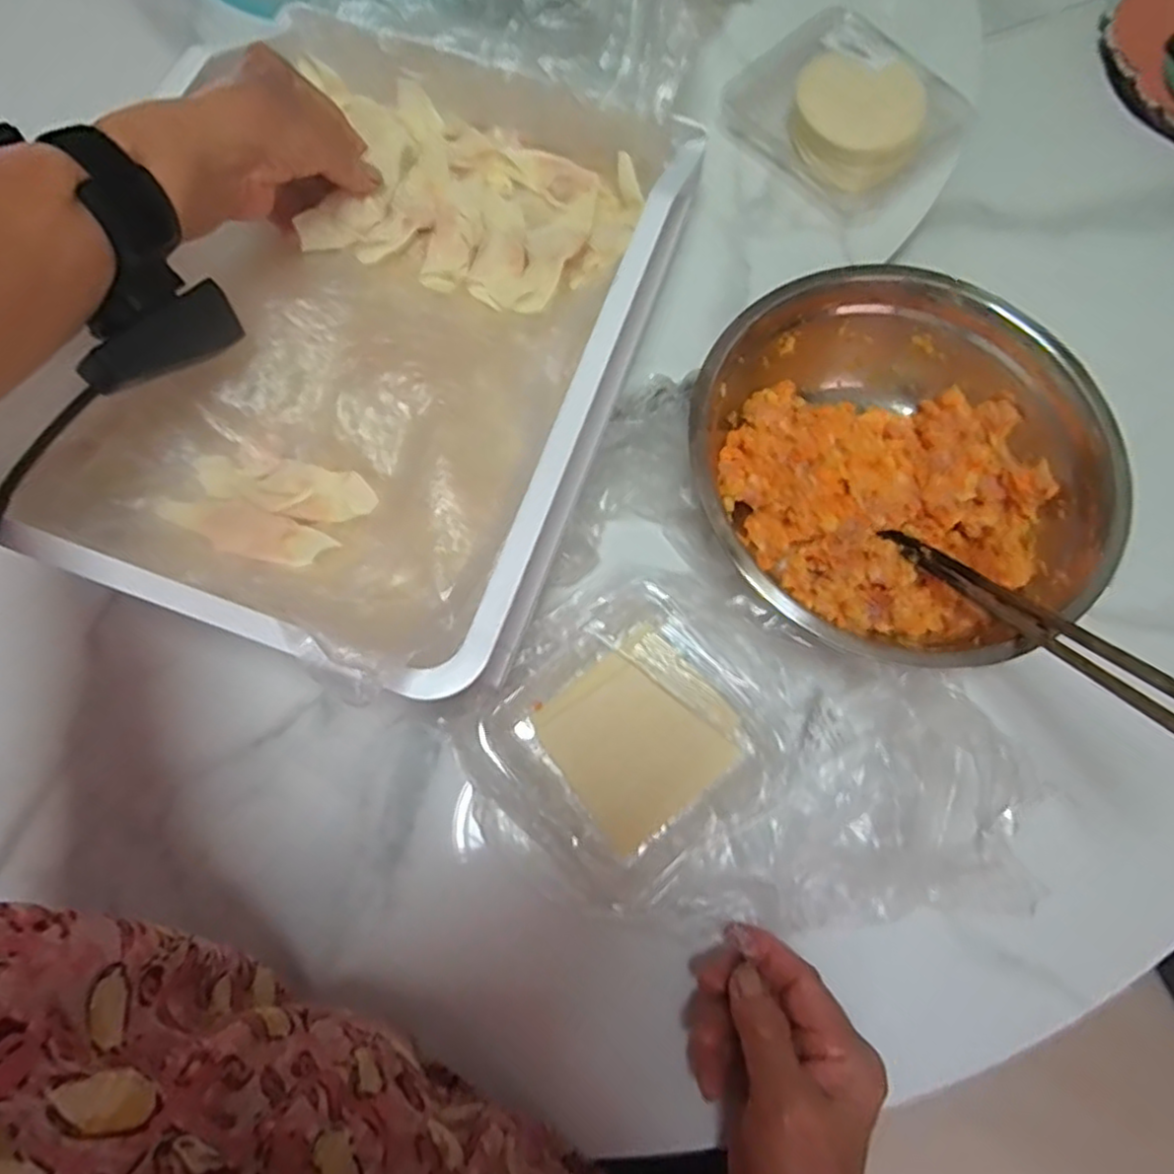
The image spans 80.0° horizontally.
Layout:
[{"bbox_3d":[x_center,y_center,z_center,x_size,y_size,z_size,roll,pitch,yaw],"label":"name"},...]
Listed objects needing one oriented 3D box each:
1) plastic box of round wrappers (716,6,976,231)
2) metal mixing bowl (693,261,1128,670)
[{"bbox_3d":[0.173,-0.323,0.467,0.116,0.039,0.141,-42,80,-13],"label":"plastic box of round wrappers"},{"bbox_3d":[0.175,-0.067,0.411,0.224,0.073,0.217,0,73,-1],"label":"metal mixing bowl"}]

